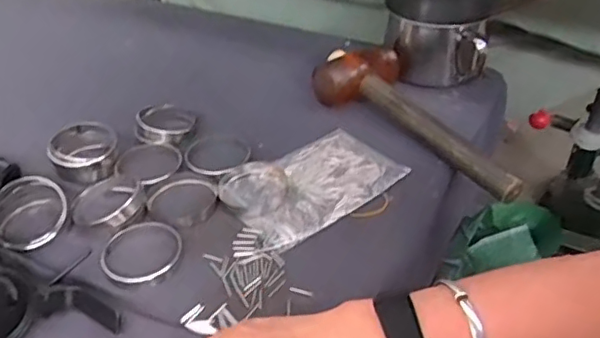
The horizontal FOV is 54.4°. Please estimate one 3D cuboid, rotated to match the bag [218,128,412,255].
[{"bbox_3d":[0.013,0.011,0.612,0.176,0.009,0.120,-25,45,-24],"label":"bag"}]

